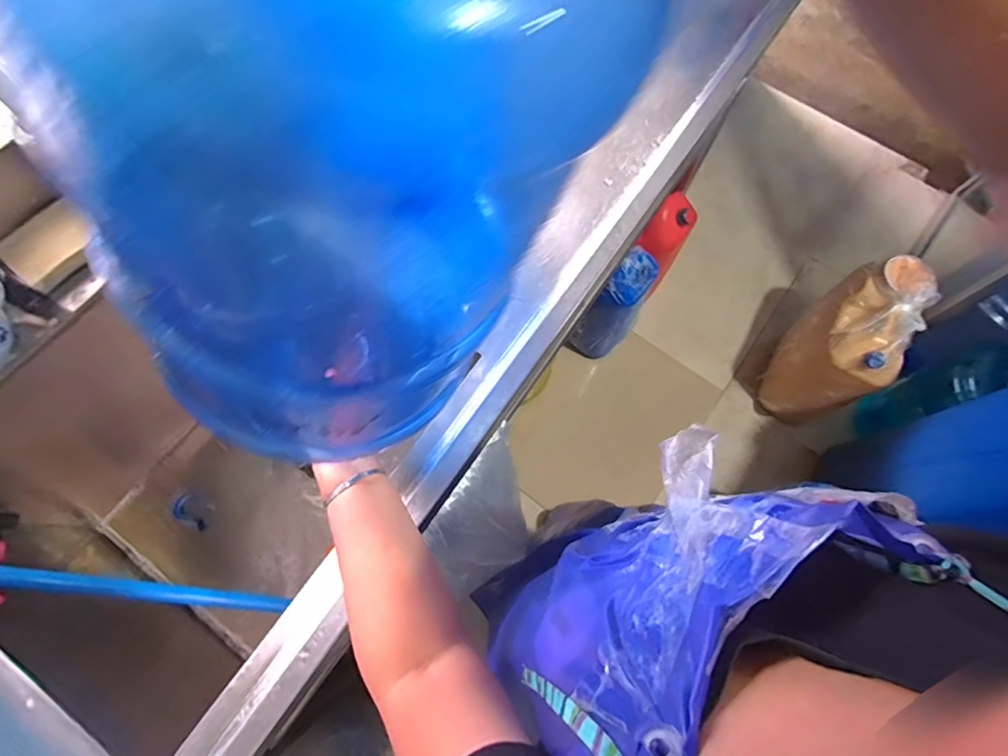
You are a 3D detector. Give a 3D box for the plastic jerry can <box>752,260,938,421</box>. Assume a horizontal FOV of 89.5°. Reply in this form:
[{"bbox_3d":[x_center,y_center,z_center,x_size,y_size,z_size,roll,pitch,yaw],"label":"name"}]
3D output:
[{"bbox_3d":[0.847,-0.079,1.319,0.170,0.427,0.293,30,72,9],"label":"plastic jerry can"}]

